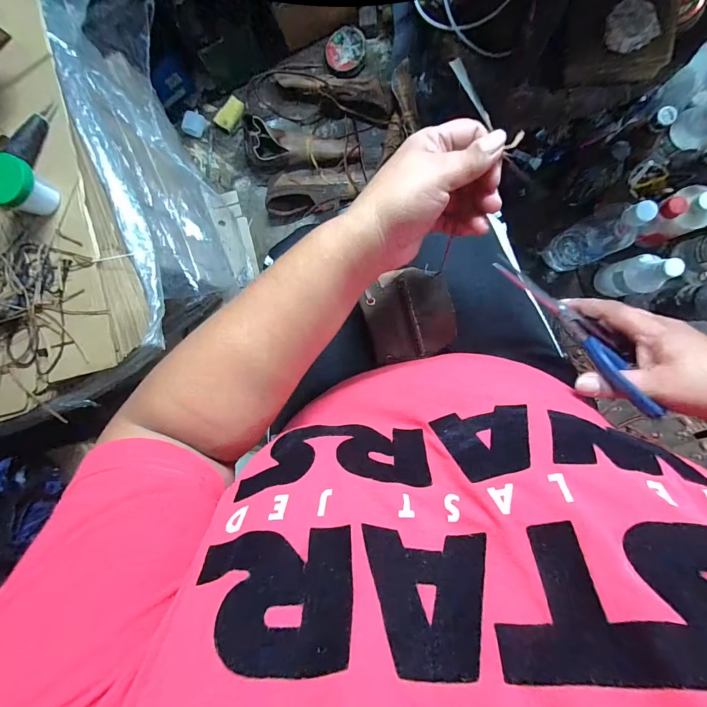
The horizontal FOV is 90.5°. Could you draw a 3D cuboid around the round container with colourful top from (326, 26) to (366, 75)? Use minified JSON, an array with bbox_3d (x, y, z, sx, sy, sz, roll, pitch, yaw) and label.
[{"bbox_3d":[-0.017,-0.670,0.773,0.088,0.023,0.087,0,92,8],"label":"round container with colourful top"}]

